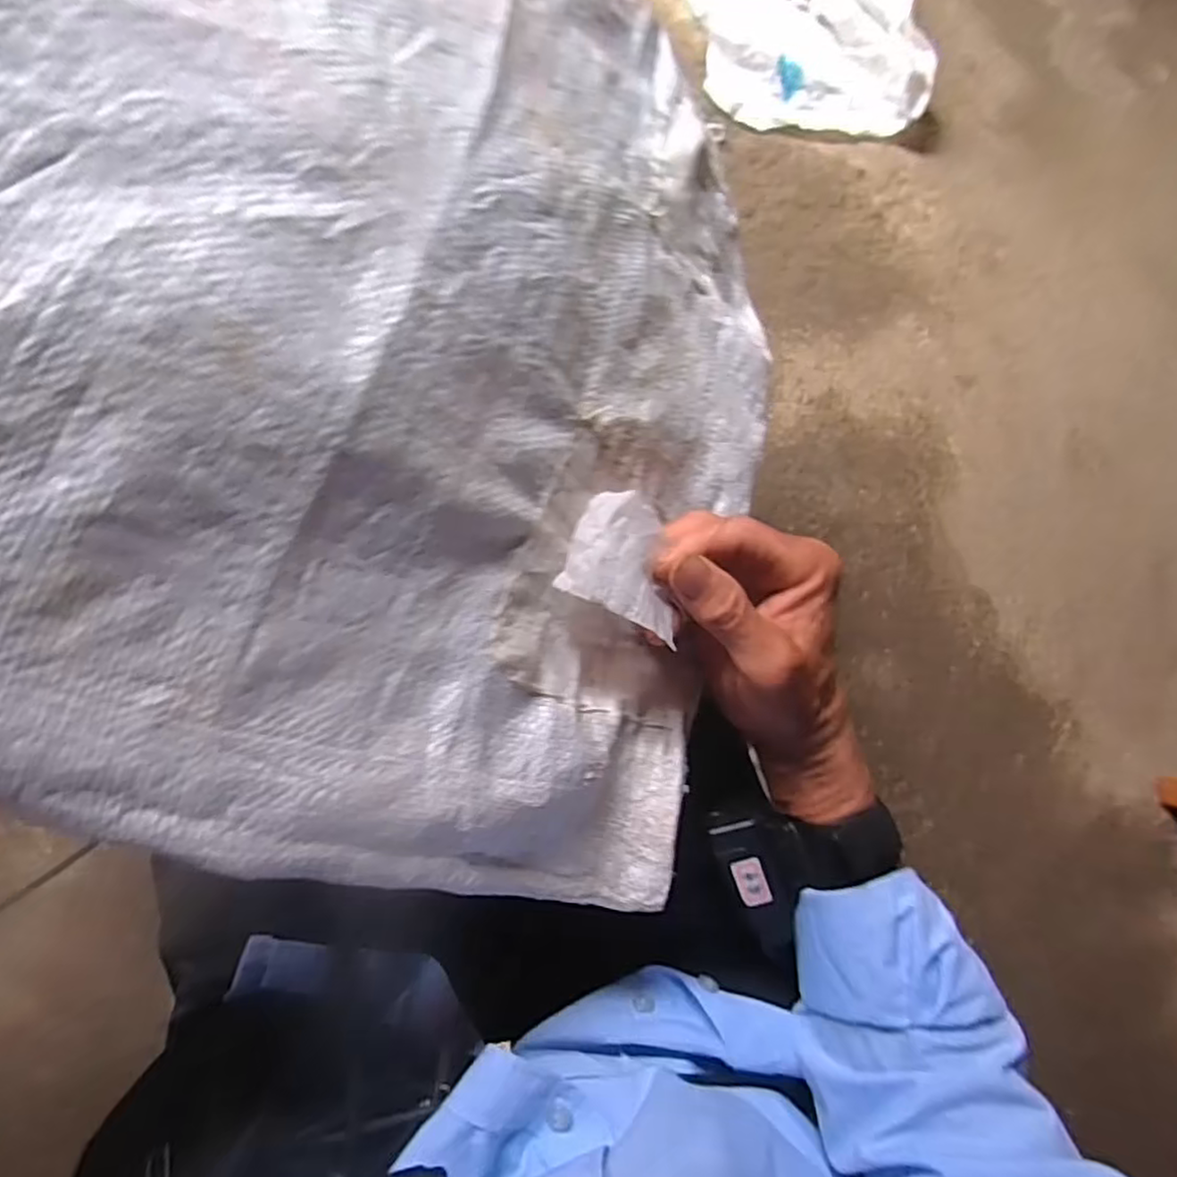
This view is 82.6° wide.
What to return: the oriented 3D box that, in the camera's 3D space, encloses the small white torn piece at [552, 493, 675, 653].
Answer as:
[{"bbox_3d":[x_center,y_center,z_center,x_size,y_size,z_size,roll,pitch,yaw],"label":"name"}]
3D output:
[{"bbox_3d":[0.020,-0.013,0.284,0.053,0.020,0.051,25,82,2],"label":"small white torn piece"}]

